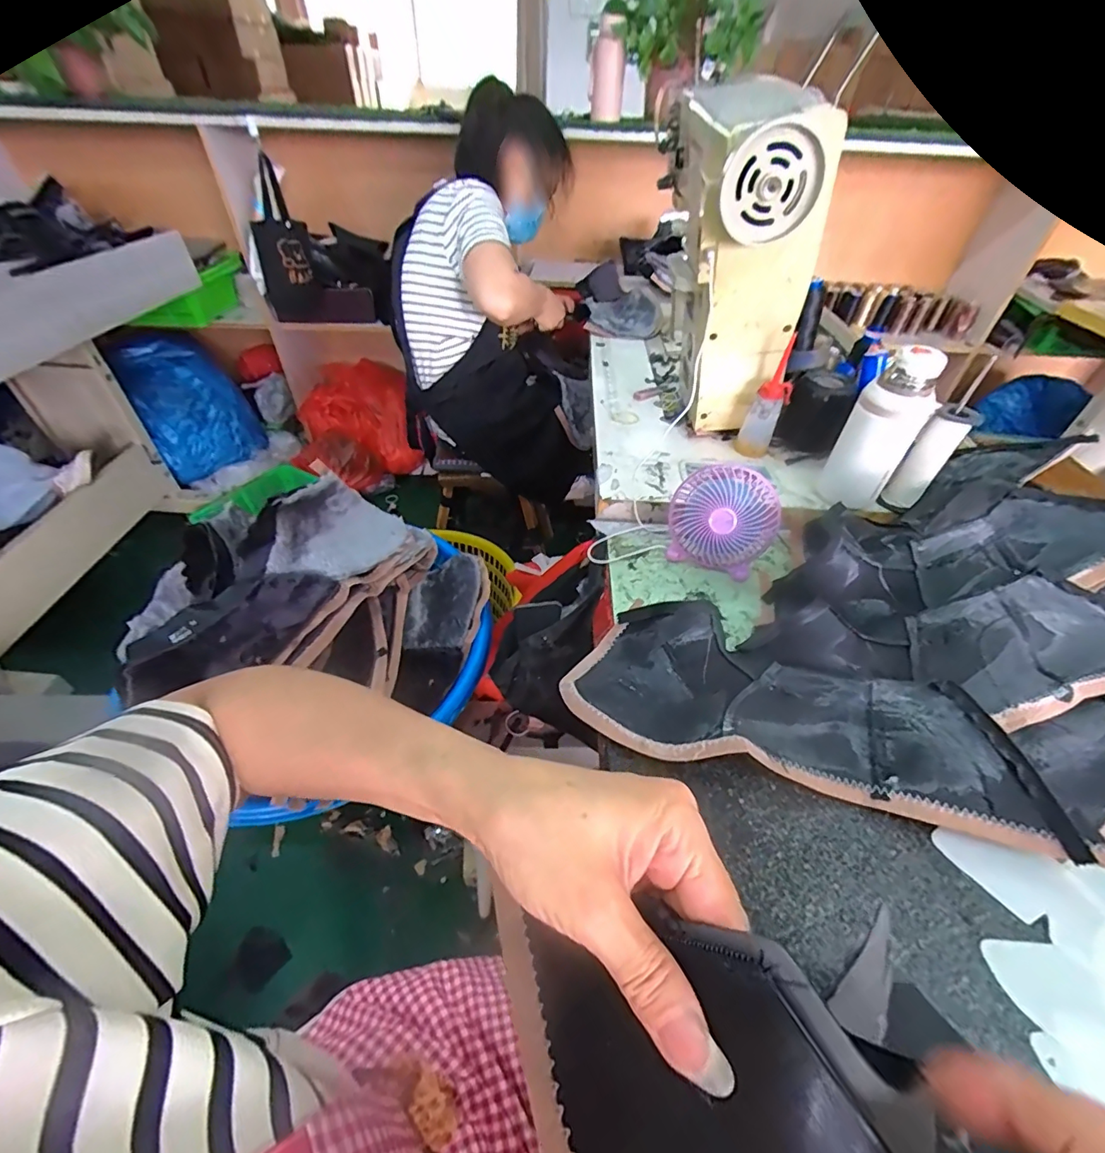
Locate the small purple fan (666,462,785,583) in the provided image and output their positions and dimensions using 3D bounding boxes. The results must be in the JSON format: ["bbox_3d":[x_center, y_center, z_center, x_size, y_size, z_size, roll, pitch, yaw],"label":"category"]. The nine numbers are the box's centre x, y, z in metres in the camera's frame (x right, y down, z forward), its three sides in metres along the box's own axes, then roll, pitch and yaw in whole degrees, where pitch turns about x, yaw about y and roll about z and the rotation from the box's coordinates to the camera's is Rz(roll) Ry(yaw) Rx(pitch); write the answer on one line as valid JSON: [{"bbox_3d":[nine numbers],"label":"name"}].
[{"bbox_3d":[0.221,-0.074,0.644,0.135,0.114,0.071,19,47,16],"label":"small purple fan"}]

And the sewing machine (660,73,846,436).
[{"bbox_3d":[0.275,-0.508,0.821,0.186,0.430,0.426,4,45,2],"label":"sewing machine"}]

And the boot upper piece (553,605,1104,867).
[{"bbox_3d":[0.218,0.127,0.480,0.404,0.081,0.173,12,46,10],"label":"boot upper piece"}]

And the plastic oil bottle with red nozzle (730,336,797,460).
[{"bbox_3d":[0.340,-0.271,0.779,0.059,0.155,0.046,-7,46,-9],"label":"plastic oil bottle with red nozzle"}]

